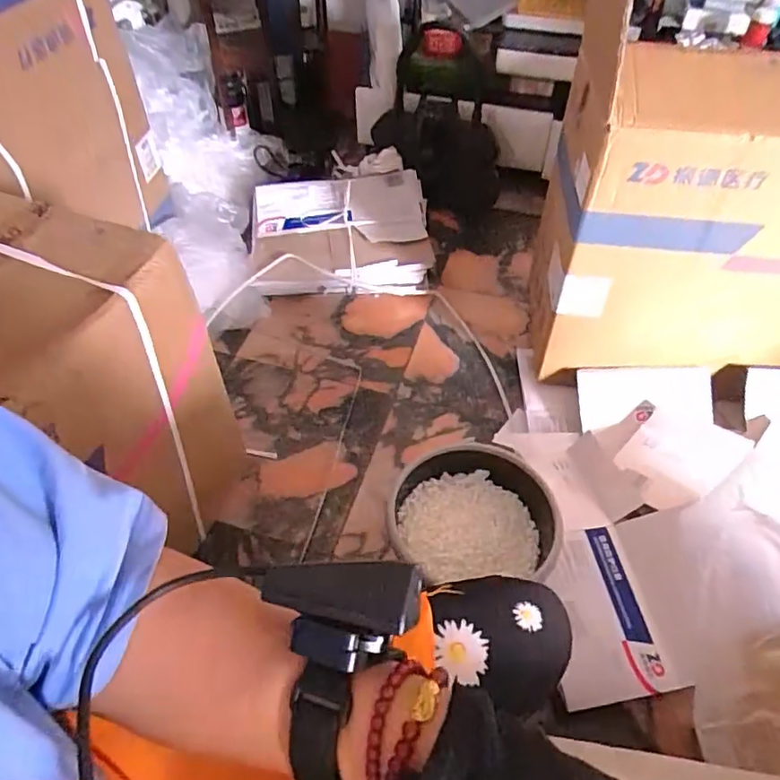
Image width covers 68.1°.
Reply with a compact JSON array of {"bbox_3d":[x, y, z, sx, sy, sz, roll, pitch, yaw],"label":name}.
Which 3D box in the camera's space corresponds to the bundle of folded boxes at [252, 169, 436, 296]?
[{"bbox_3d":[-0.128,-0.403,1.500,0.451,0.131,0.321,-4,51,-4],"label":"bundle of folded boxes"}]

